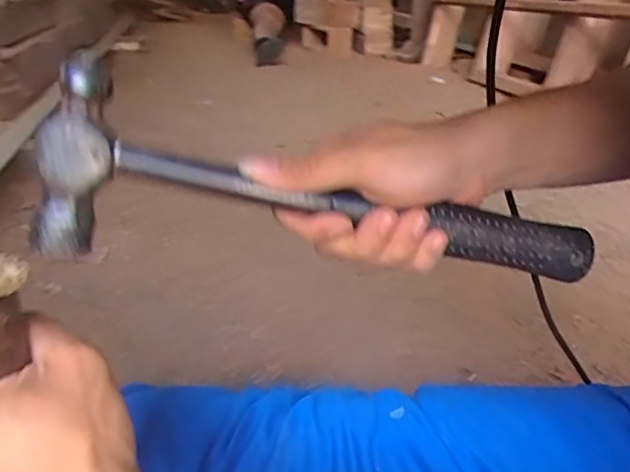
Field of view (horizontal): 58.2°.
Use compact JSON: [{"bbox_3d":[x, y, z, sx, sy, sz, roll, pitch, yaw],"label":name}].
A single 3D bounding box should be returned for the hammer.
[{"bbox_3d":[0.012,-0.013,0.307,0.299,0.090,0.036,11,22,-11],"label":"hammer"}]

